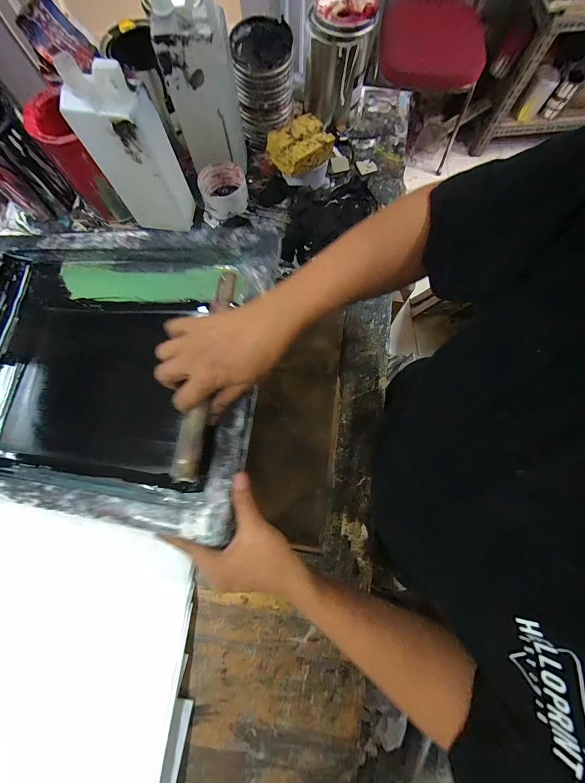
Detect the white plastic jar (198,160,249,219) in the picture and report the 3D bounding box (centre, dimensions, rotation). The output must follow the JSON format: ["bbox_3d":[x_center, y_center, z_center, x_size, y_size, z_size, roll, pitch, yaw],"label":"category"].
[{"bbox_3d":[-0.121,-0.355,0.534,0.079,0.049,0.085,0,78,0],"label":"white plastic jar"}]

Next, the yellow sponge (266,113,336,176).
[{"bbox_3d":[0.015,-0.412,0.498,0.095,0.039,0.070,-36,80,-7],"label":"yellow sponge"}]

